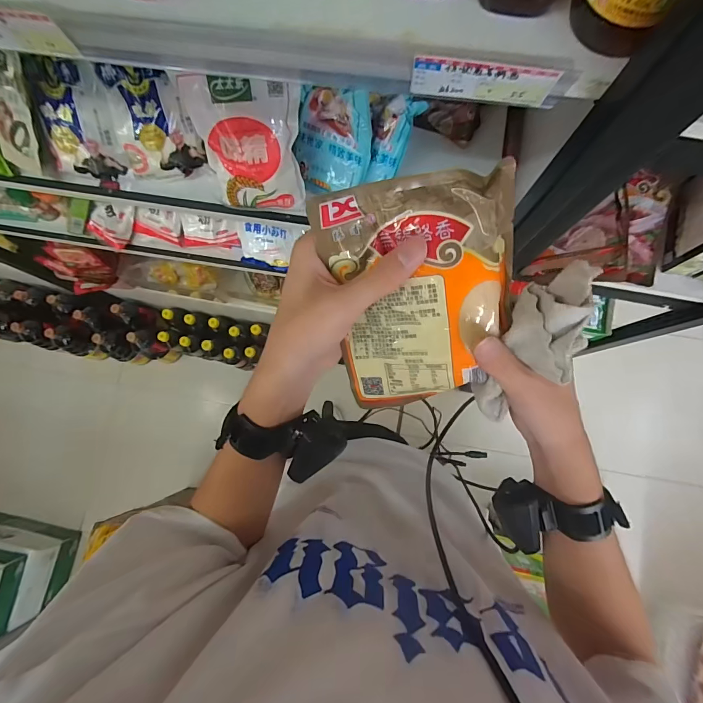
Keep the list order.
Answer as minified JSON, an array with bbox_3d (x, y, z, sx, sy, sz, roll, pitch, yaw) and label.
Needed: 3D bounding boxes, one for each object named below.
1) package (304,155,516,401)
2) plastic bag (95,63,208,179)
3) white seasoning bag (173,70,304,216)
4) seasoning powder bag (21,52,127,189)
[{"bbox_3d":[0.049,-0.032,0.264,0.121,0.023,0.162,-5,115,13],"label":"package"},{"bbox_3d":[-0.275,-0.314,0.536,0.120,0.133,0.028,5,39,-3],"label":"plastic bag"},{"bbox_3d":[-0.135,-0.265,0.506,0.134,0.164,0.031,-2,45,-4],"label":"white seasoning bag"},{"bbox_3d":[-0.387,-0.318,0.540,0.097,0.157,0.024,4,40,-5],"label":"seasoning powder bag"}]

